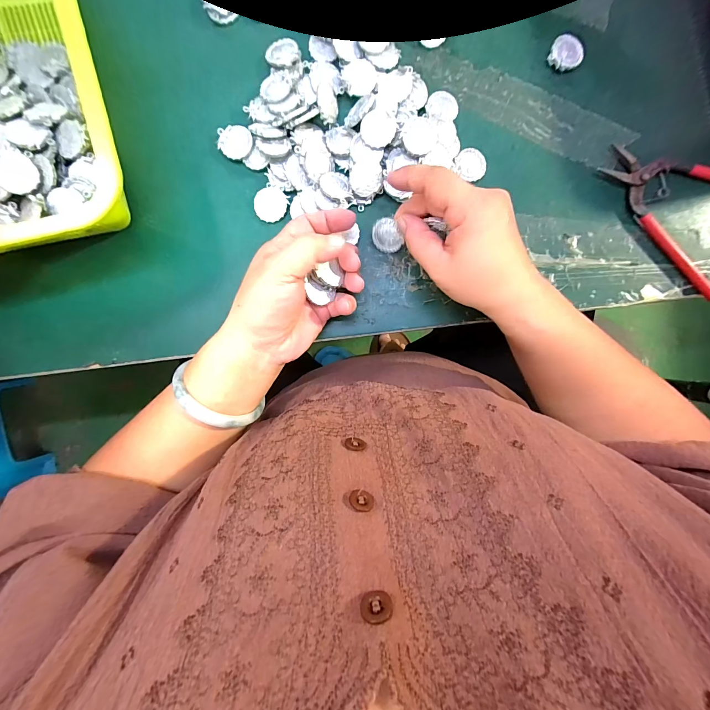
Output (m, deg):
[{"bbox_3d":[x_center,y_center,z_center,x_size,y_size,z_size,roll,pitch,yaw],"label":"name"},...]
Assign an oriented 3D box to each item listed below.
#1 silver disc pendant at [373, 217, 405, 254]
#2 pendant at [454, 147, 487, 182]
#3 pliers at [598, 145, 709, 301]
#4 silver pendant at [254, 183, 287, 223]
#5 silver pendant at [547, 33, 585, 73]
[{"bbox_3d":[0.026,-0.098,0.263,0.023,0.004,0.028,-12,125,34],"label":"silver disc pendant"},{"bbox_3d":[0.100,-0.164,0.272,0.027,0.006,0.027,0,91,0],"label":"pendant"},{"bbox_3d":[0.281,-0.132,0.272,0.144,0.010,0.107,36,91,0],"label":"pliers"},{"bbox_3d":[-0.073,-0.130,0.274,0.027,0.004,0.029,0,91,0],"label":"silver pendant"},{"bbox_3d":[0.180,-0.256,0.271,0.028,0.006,0.029,0,91,0],"label":"silver pendant"}]

